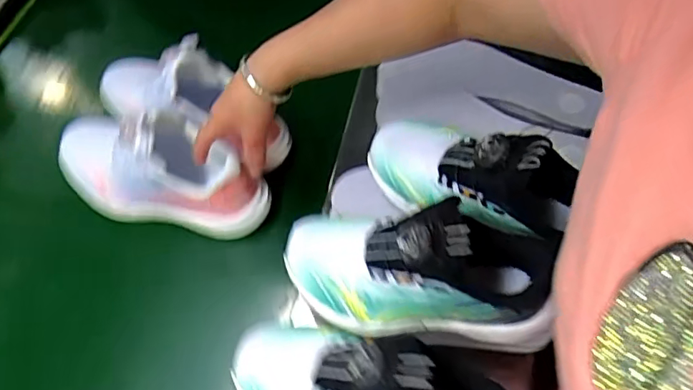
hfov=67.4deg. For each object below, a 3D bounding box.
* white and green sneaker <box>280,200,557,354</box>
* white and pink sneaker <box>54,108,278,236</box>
[{"bbox_3d":[0.057,0.055,0.401,0.218,0.108,0.081,10,61,7],"label":"white and green sneaker"},{"bbox_3d":[-0.217,-0.038,0.574,0.251,0.139,0.100,18,62,15],"label":"white and pink sneaker"}]

